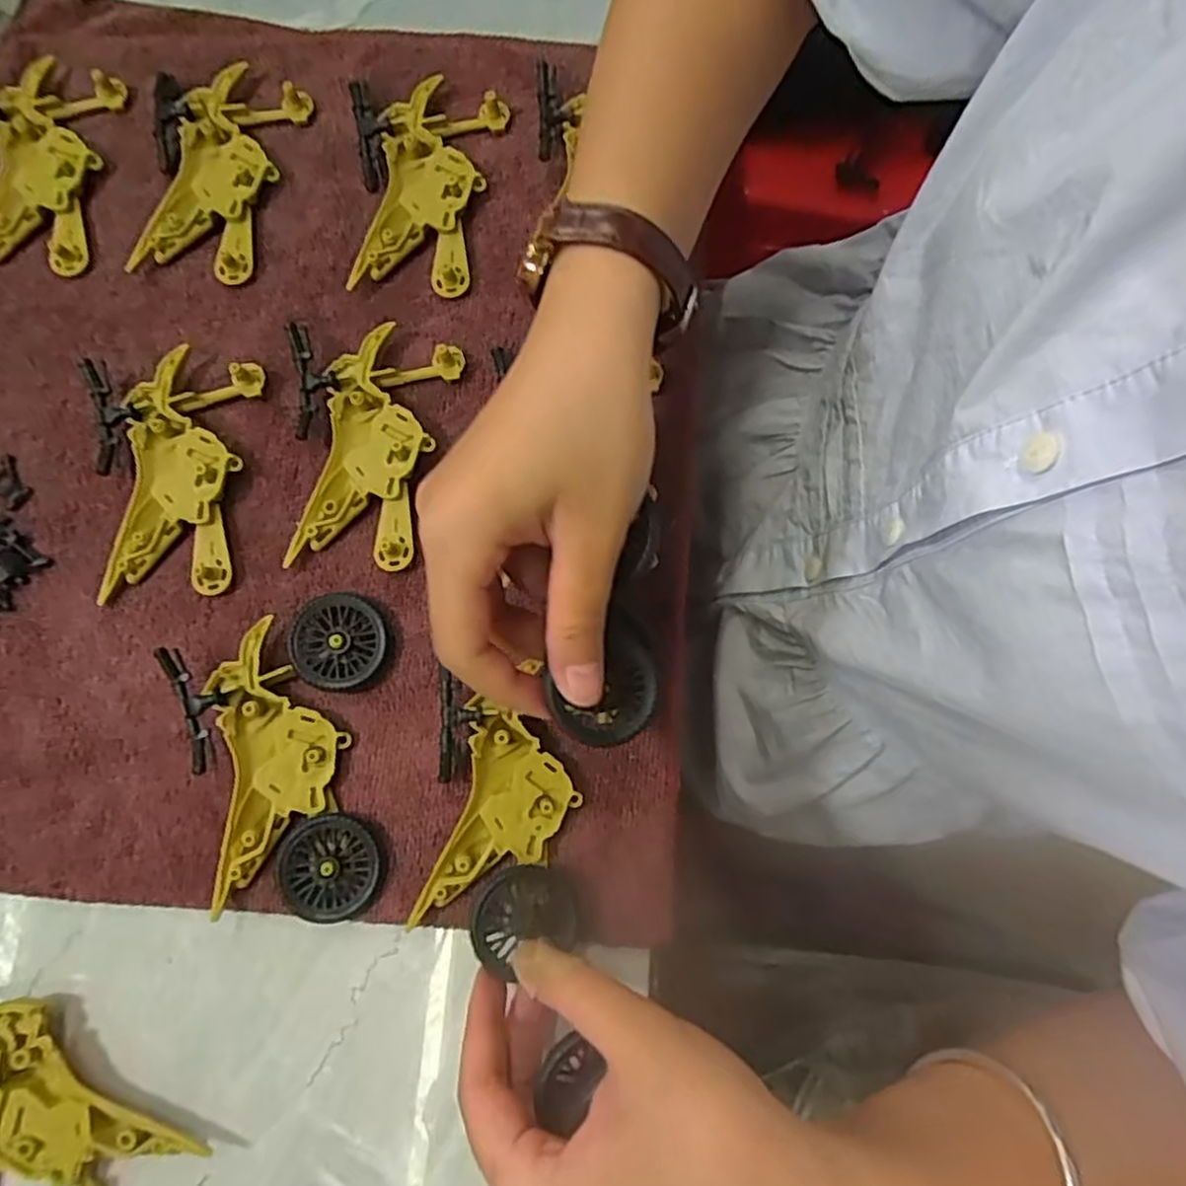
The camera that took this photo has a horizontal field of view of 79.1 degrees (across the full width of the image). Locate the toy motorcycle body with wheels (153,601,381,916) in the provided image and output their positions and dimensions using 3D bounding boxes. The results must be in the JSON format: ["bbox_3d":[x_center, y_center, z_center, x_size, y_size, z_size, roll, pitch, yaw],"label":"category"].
[{"bbox_3d":[-0.110,0.063,0.269,0.075,0.015,0.111,-15,80,-4],"label":"toy motorcycle body with wheels"}]

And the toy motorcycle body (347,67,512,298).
[{"bbox_3d":[-0.076,-0.179,0.317,0.065,0.011,0.097,3,80,0],"label":"toy motorcycle body"}]

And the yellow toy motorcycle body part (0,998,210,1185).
[{"bbox_3d":[-0.187,0.179,0.252,0.099,0.015,0.047,29,80,4],"label":"yellow toy motorcycle body part"}]

